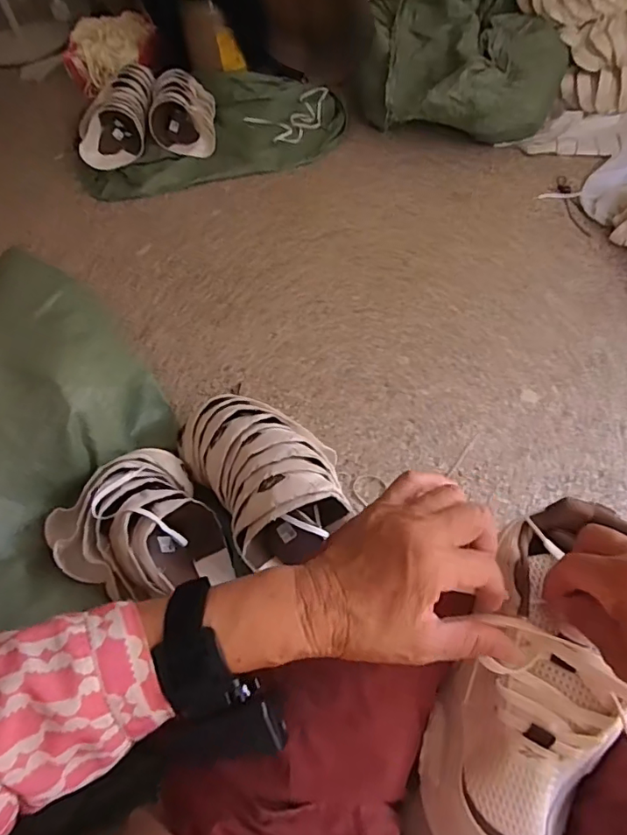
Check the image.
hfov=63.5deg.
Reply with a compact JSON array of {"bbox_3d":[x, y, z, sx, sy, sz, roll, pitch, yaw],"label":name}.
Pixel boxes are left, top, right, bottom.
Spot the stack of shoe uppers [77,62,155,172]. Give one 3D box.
[{"bbox_3d":[-0.588,-0.927,1.550,0.161,0.118,0.425,2,58,5],"label":"stack of shoe uppers"}]

